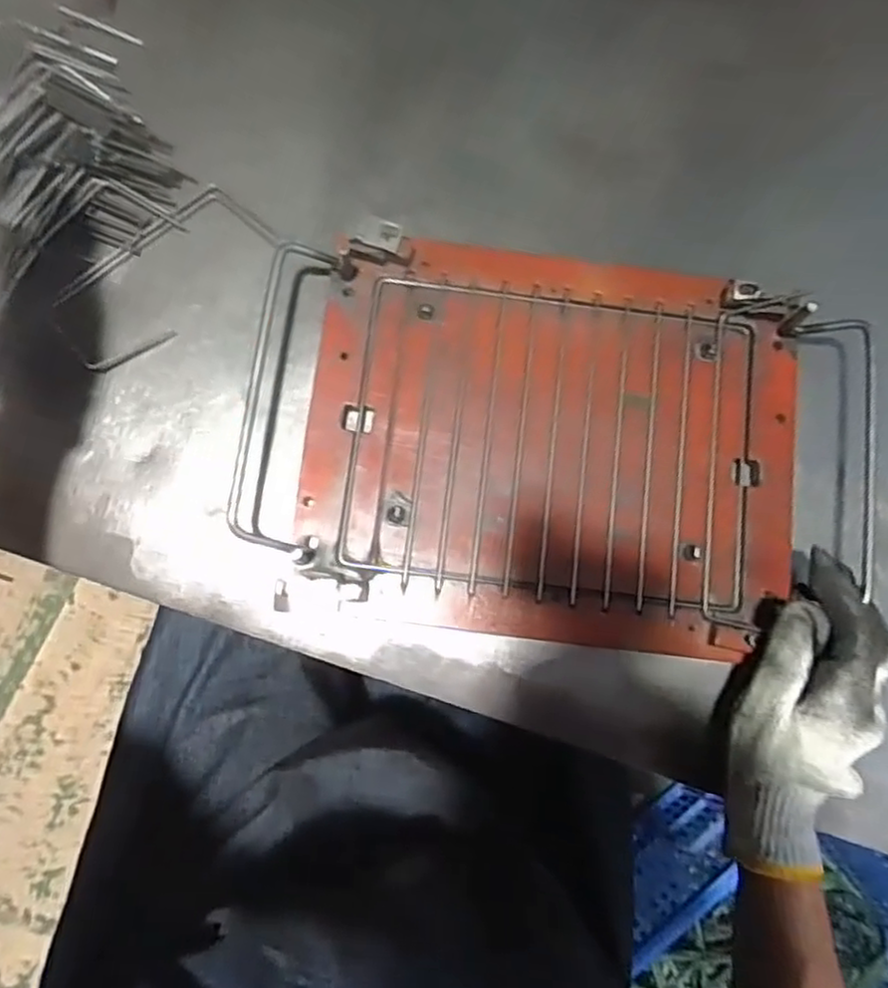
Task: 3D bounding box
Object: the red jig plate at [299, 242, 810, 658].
[{"bbox_3d":[0.068,-0.033,0.441,0.294,0.017,0.236,6,80,0],"label":"red jig plate"}]

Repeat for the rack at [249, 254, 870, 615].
[{"bbox_3d":[0.076,-0.031,0.438,0.378,0.025,0.191,7,80,1],"label":"rack"}]

